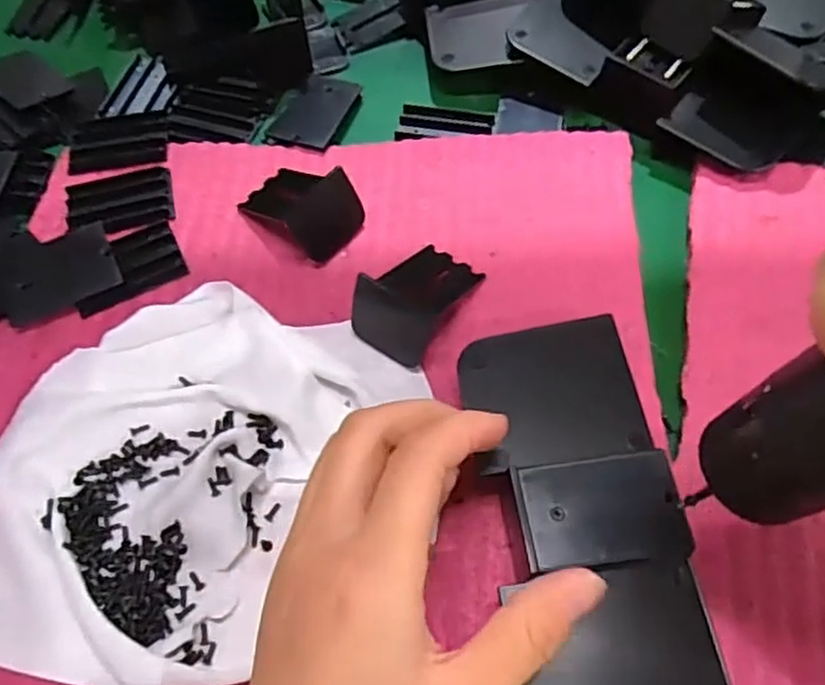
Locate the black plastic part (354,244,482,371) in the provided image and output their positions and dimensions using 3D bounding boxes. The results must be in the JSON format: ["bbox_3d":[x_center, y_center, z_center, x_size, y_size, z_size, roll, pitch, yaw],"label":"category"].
[{"bbox_3d":[0.001,-0.023,0.313,0.037,0.023,0.060,30,67,17],"label":"black plastic part"}]

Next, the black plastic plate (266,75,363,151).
[{"bbox_3d":[-0.055,-0.132,0.389,0.038,0.004,0.054,20,64,13],"label":"black plastic plate"}]

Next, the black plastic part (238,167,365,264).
[{"bbox_3d":[-0.056,-0.070,0.338,0.062,0.029,0.036,38,69,20],"label":"black plastic part"}]

